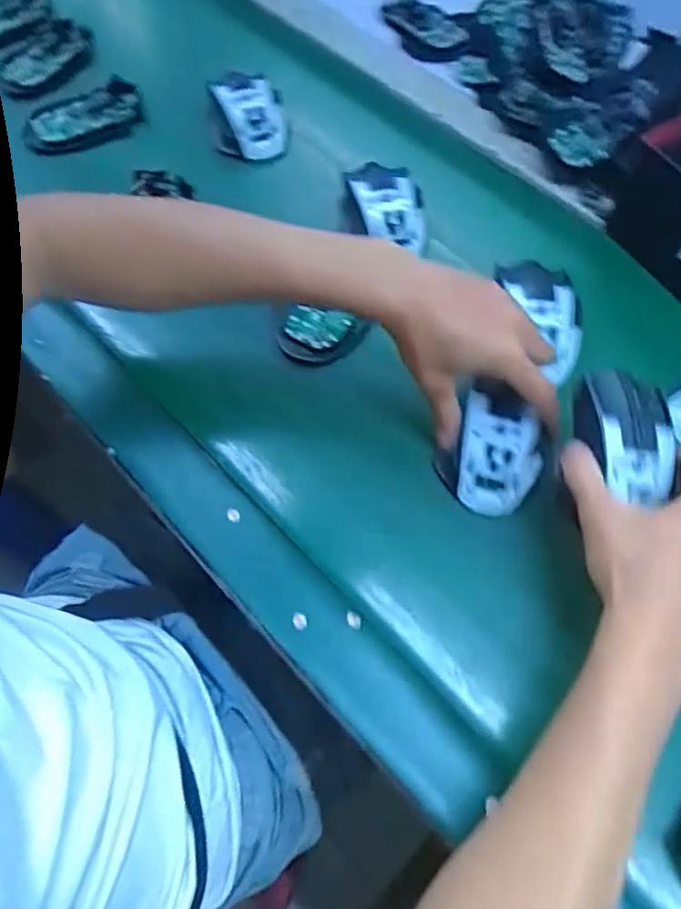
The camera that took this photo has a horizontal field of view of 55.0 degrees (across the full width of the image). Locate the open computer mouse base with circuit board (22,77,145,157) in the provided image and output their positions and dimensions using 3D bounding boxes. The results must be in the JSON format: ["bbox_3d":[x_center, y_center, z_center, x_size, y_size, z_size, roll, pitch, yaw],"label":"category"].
[{"bbox_3d":[-0.248,-0.326,0.637,0.119,0.028,0.069,-39,72,-18],"label":"open computer mouse base with circuit board"}]

